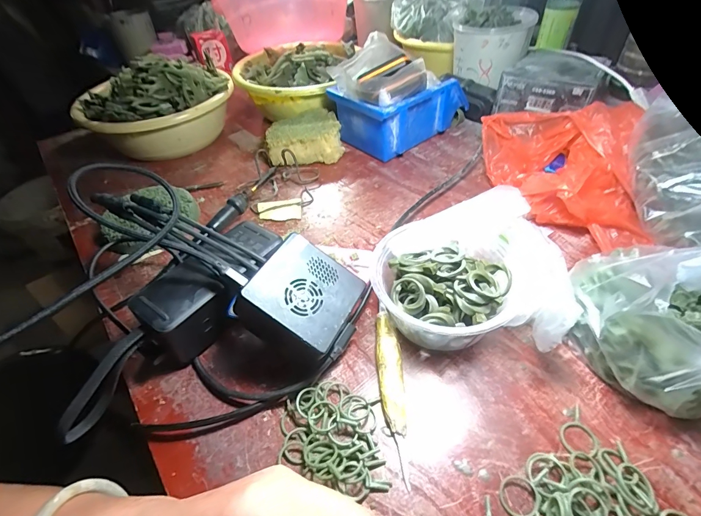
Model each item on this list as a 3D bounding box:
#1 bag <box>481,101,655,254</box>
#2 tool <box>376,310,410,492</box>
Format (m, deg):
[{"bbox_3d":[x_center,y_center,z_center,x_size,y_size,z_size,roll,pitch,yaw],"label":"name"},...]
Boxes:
[{"bbox_3d":[0.231,-0.103,0.392,0.153,0.077,0.172,8,47,14],"label":"bag"},{"bbox_3d":[0.031,0.096,0.268,0.019,0.010,0.123,-5,45,2],"label":"tool"}]

